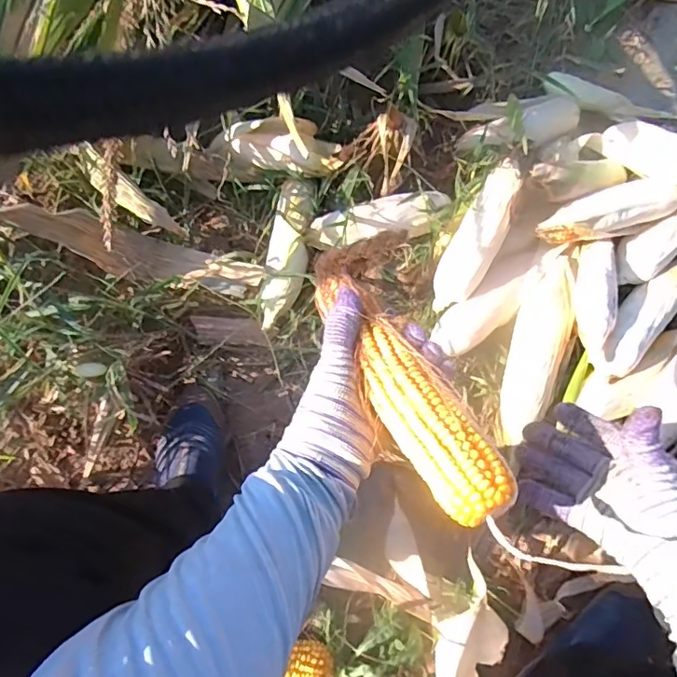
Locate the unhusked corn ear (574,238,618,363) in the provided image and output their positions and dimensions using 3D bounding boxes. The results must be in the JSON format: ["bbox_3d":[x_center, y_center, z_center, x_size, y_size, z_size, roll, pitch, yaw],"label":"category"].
[{"bbox_3d":[0.342,-0.049,0.706,0.052,0.047,0.174,7,71,0],"label":"unhusked corn ear"}]

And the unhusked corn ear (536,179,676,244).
[{"bbox_3d":[0.371,-0.174,0.711,0.204,0.048,0.061,-15,73,-7],"label":"unhusked corn ear"}]

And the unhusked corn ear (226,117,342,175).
[{"bbox_3d":[-0.079,-0.278,0.766,0.173,0.053,0.058,14,71,2],"label":"unhusked corn ear"}]

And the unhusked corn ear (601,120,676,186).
[{"bbox_3d":[0.455,-0.255,0.739,0.051,0.053,0.217,-27,44,-11],"label":"unhusked corn ear"}]

